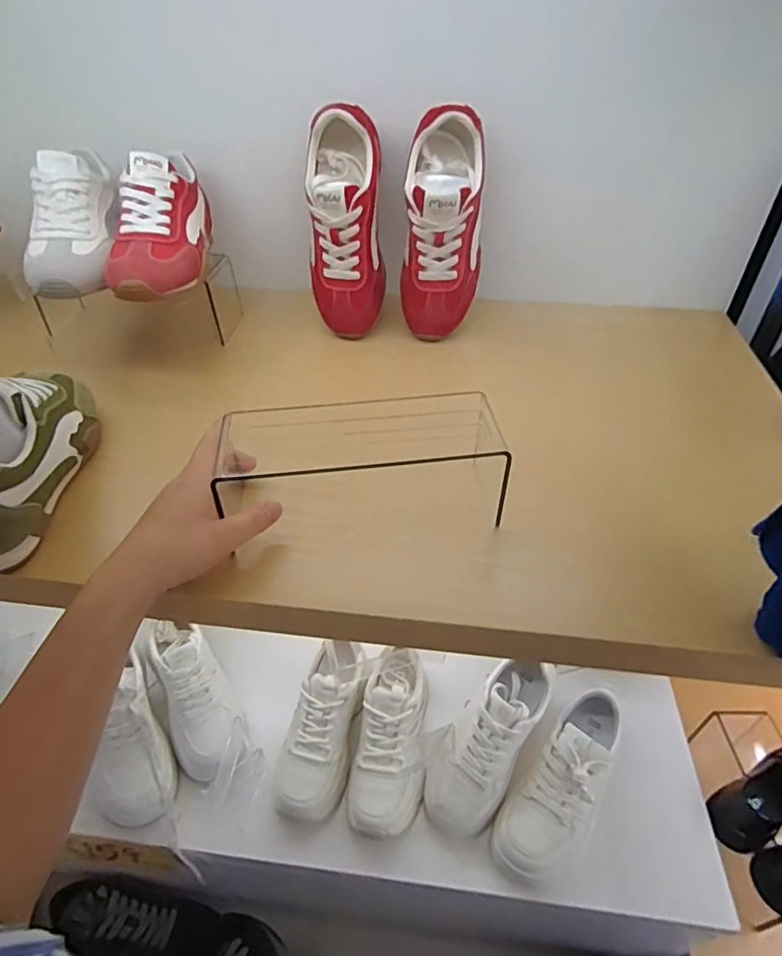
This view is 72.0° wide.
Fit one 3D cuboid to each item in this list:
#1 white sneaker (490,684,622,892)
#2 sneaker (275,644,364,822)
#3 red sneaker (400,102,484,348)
[{"bbox_3d":[0.203,0.368,0.639,0.094,0.089,0.218,27,63,27],"label":"white sneaker"},{"bbox_3d":[-0.089,0.315,0.689,0.079,0.085,0.210,9,64,10],"label":"sneaker"},{"bbox_3d":[0.057,-0.260,0.595,0.086,0.230,0.086,5,41,6],"label":"red sneaker"}]

